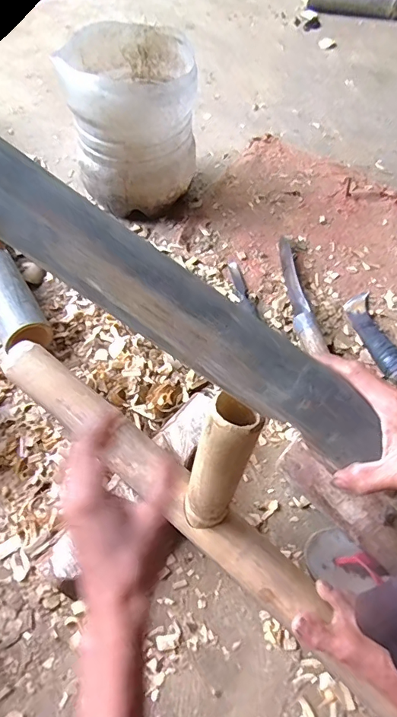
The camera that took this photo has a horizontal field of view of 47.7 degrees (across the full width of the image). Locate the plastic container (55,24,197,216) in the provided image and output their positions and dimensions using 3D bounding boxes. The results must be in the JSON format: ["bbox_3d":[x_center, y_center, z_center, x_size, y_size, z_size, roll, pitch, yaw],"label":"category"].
[{"bbox_3d":[-0.121,-0.457,0.860,0.217,0.240,0.237,-5,58,-5],"label":"plastic container"}]

